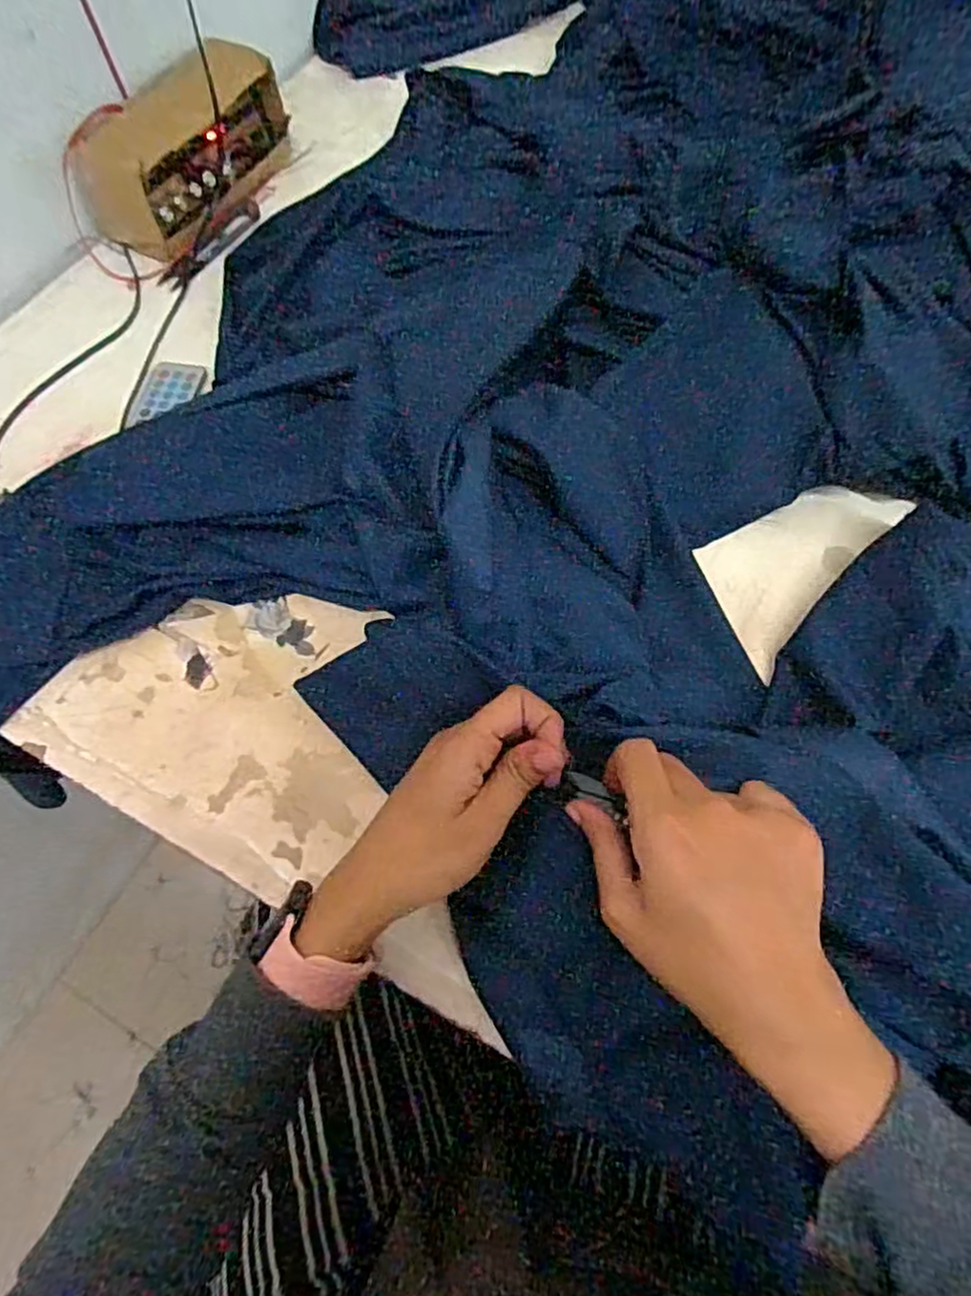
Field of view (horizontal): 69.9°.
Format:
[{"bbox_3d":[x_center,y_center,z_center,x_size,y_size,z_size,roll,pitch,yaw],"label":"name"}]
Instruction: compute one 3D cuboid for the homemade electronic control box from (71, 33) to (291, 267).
[{"bbox_3d":[-0.257,-0.435,0.600,0.081,0.084,0.187,31,71,14],"label":"homemade electronic control box"}]

